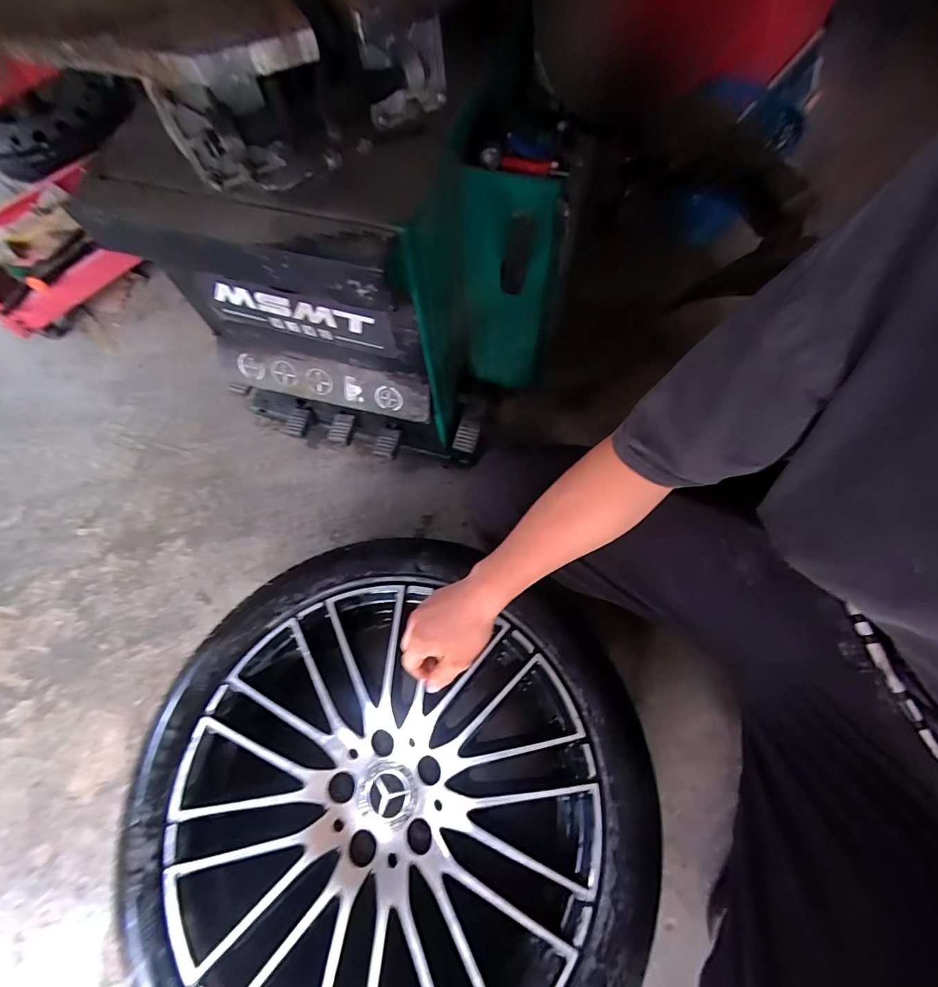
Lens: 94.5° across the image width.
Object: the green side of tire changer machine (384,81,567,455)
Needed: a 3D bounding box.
[{"bbox_3d":[0.020,-0.236,0.645,0.135,0.387,0.199,22,71,11],"label":"green side of tire changer machine"}]

